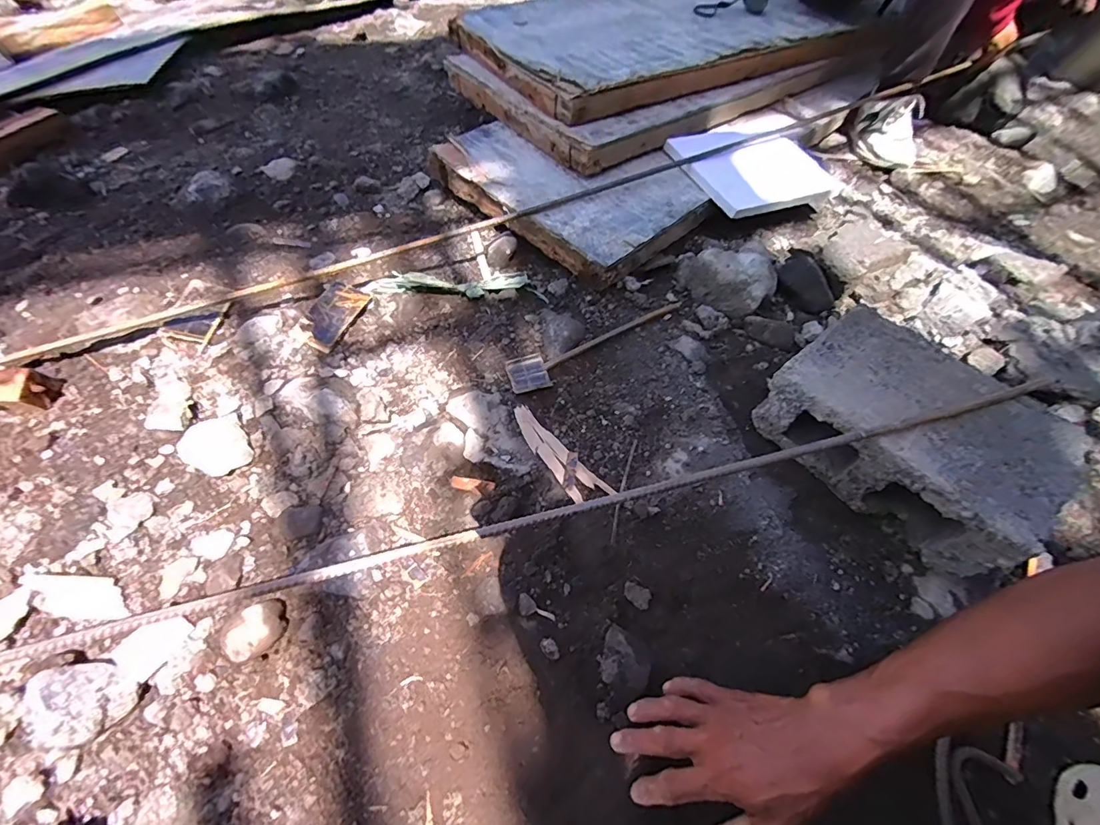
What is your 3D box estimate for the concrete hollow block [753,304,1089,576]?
[{"bbox_3d":[0.414,0.028,0.556,0.167,0.126,0.269,-32,59,-23],"label":"concrete hollow block"}]

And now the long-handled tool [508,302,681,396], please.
[{"bbox_3d":[0.080,-0.105,0.727,0.307,0.022,0.069,-22,56,-17],"label":"long-handled tool"}]

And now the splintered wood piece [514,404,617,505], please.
[{"bbox_3d":[0.004,0.052,0.614,0.046,0.010,0.177,-32,59,-23],"label":"splintered wood piece"}]

